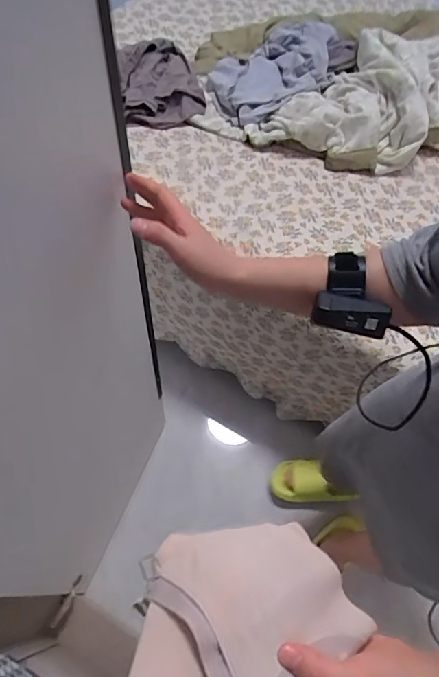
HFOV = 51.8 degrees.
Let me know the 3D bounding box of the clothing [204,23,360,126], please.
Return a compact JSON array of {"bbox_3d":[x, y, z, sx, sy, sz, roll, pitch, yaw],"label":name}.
[{"bbox_3d":[0.176,-0.740,1.241,0.439,0.084,0.251,-37,69,-21],"label":"clothing"}]

